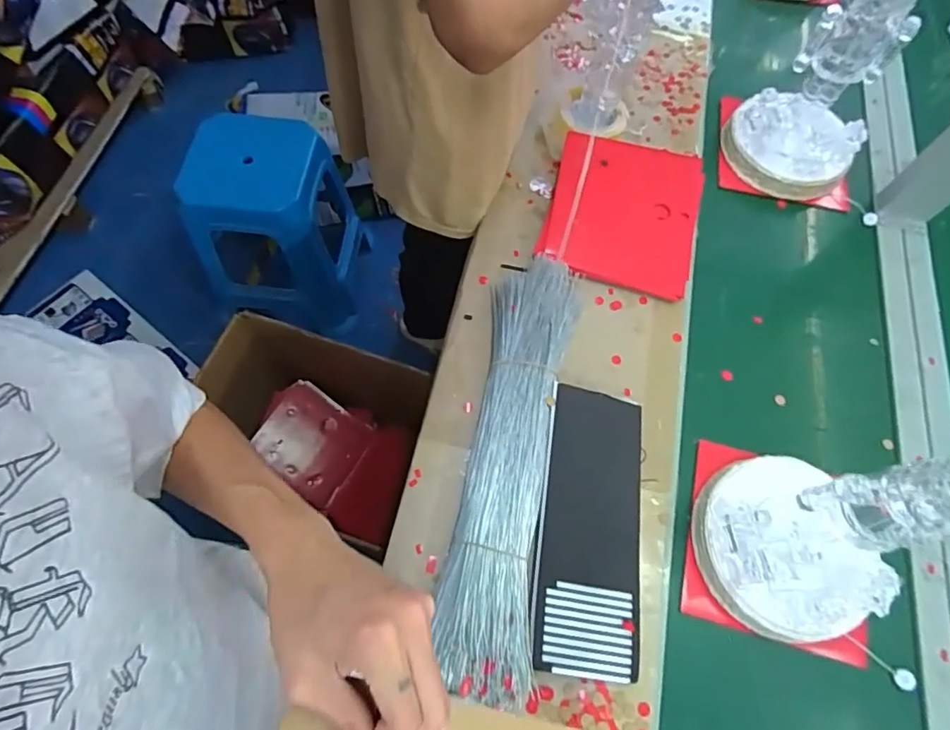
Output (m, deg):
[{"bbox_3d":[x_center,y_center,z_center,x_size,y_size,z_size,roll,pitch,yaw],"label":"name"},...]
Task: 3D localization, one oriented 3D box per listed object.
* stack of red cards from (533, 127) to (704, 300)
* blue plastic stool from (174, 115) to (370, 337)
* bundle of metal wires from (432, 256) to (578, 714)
[{"bbox_3d":[0.230,-0.239,0.836,0.231,0.033,0.240,14,77,-1],"label":"stack of red cards"},{"bbox_3d":[-0.509,-0.350,1.436,0.323,0.457,0.352,2,64,-2],"label":"blue plastic stool"},{"bbox_3d":[0.049,0.089,0.696,0.113,0.043,0.522,10,64,2],"label":"bundle of metal wires"}]

